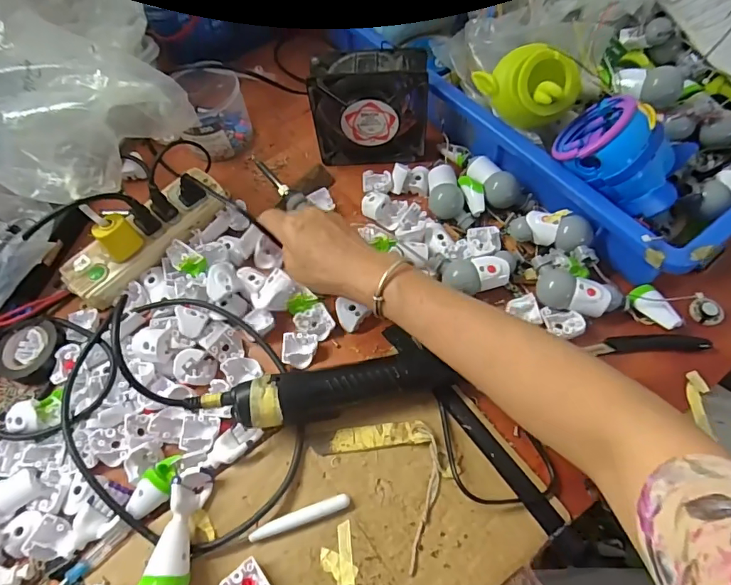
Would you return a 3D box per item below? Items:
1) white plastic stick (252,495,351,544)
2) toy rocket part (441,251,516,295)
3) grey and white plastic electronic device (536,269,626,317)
[{"bbox_3d":[-0.051,0.174,0.370,0.079,0.006,0.012,-18,60,-5],"label":"white plastic stick"},{"bbox_3d":[0.109,-0.017,0.453,0.069,0.027,0.033,-17,60,-4],"label":"toy rocket part"},{"bbox_3d":[0.194,0.004,0.433,0.073,0.026,0.030,16,63,14],"label":"grey and white plastic electronic device"}]

